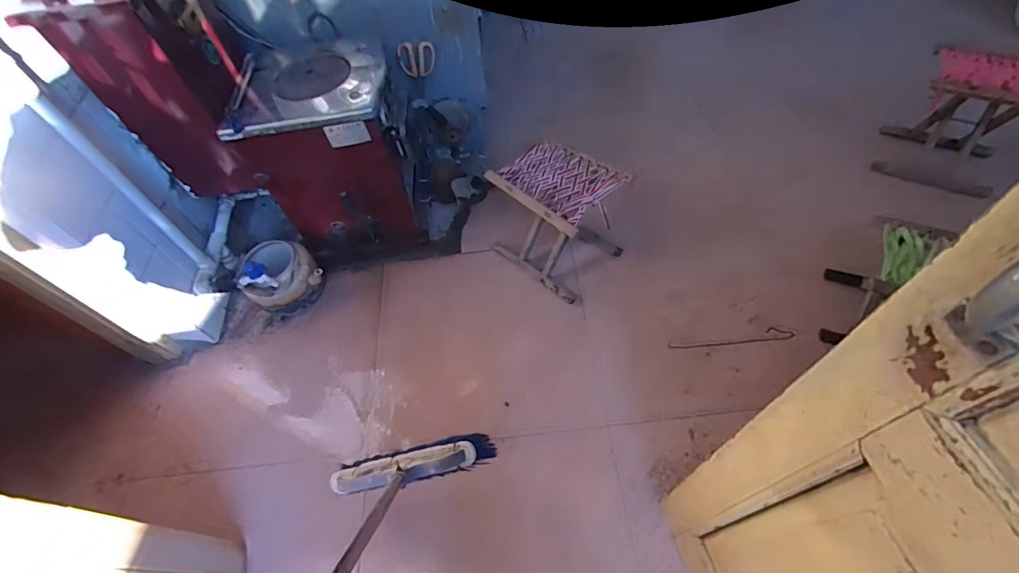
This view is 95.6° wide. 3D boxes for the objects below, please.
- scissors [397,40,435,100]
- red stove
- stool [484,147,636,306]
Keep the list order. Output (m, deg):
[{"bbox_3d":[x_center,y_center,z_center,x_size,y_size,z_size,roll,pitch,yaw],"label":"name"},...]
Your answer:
[{"bbox_3d":[-0.283,-0.679,1.449,0.111,0.167,0.015,-6,43,-2],"label":"scissors"},{"bbox_3d":[-0.520,-0.426,1.411,0.396,0.505,0.417,-9,56,-3],"label":"red stove"},{"bbox_3d":[0.134,-0.197,1.358,0.314,0.315,0.246,35,64,24],"label":"stool"}]

